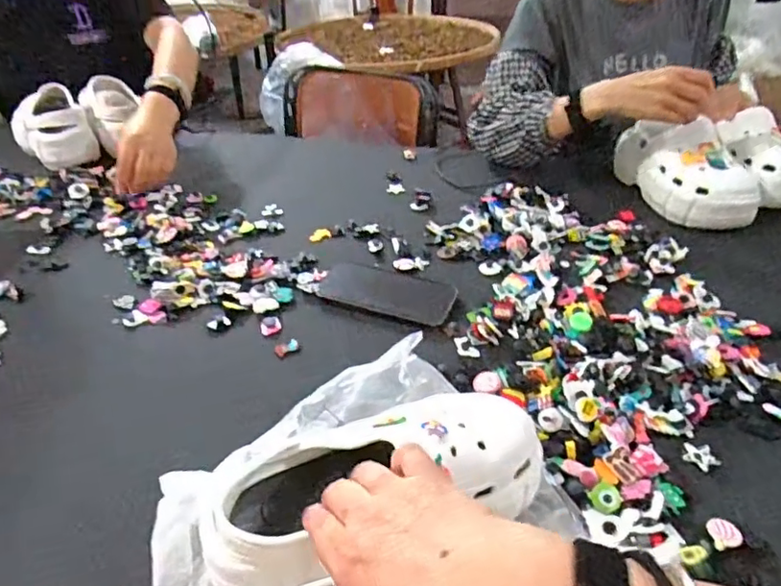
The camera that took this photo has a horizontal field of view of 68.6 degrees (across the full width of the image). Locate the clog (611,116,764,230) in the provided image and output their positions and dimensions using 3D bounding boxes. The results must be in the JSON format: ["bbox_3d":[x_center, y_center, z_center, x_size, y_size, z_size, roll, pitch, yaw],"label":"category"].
[{"bbox_3d":[0.448,-0.195,0.884,0.110,0.103,0.236,-5,33,-6],"label":"clog"}]

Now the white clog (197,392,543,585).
[{"bbox_3d":[-0.007,0.130,0.407,0.242,0.092,0.088,-15,35,-14],"label":"white clog"}]

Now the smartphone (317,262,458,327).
[{"bbox_3d":[-0.004,-0.001,0.700,0.165,0.011,0.085,12,35,20],"label":"smartphone"}]

